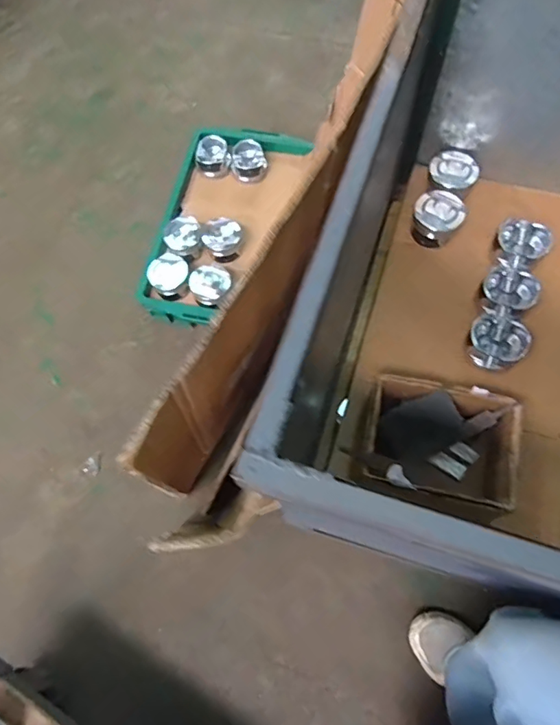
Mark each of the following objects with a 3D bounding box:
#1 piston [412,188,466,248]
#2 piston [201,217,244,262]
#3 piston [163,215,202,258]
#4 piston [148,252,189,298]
[{"bbox_3d":[0.269,-0.252,0.861,0.081,0.041,0.089,-1,70,1],"label":"piston"},{"bbox_3d":[-0.128,-0.278,1.093,0.086,0.065,0.096,-2,70,1],"label":"piston"},{"bbox_3d":[-0.214,-0.272,1.103,0.078,0.057,0.085,-1,70,1],"label":"piston"},{"bbox_3d":[-0.238,-0.185,1.063,0.085,0.050,0.096,-4,70,0],"label":"piston"}]

